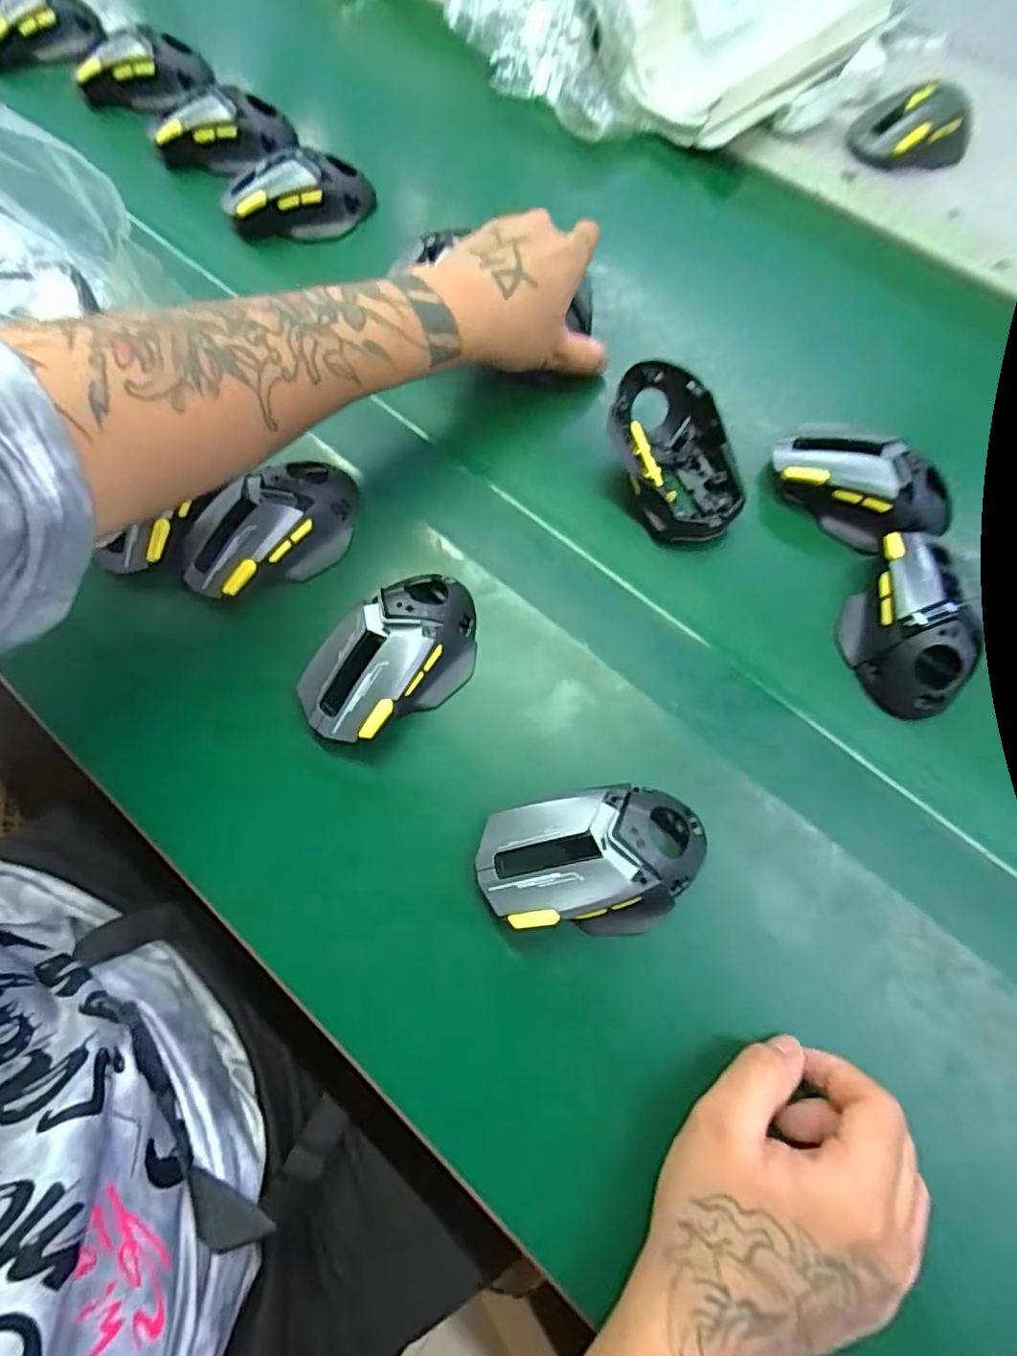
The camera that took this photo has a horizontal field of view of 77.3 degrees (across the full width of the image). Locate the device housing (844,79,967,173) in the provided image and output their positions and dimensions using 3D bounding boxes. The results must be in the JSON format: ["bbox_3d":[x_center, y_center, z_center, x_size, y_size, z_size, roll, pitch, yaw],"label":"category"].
[{"bbox_3d":[0.332,-0.448,0.519,0.097,0.043,0.049,12,70,1],"label":"device housing"}]

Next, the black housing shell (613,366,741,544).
[{"bbox_3d":[0.108,-0.146,0.419,0.067,0.038,0.118,-18,84,0],"label":"black housing shell"}]

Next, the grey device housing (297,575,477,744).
[{"bbox_3d":[-0.067,-0.012,0.372,0.119,0.039,0.071,-44,75,-11],"label":"grey device housing"}]

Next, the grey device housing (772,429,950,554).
[{"bbox_3d":[0.228,-0.124,0.411,0.113,0.035,0.061,35,75,14],"label":"grey device housing"}]

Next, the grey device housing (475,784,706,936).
[{"bbox_3d":[0.044,0.095,0.329,0.115,0.035,0.069,-6,70,0],"label":"grey device housing"}]

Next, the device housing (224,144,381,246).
[{"bbox_3d":[-0.171,-0.390,0.517,0.118,0.046,0.054,1,70,-2],"label":"device housing"}]

